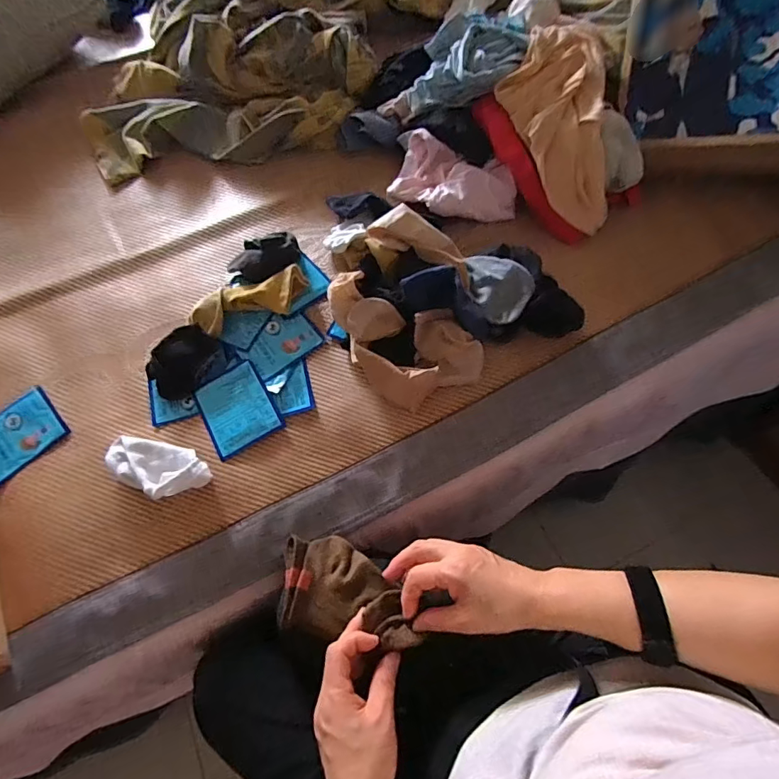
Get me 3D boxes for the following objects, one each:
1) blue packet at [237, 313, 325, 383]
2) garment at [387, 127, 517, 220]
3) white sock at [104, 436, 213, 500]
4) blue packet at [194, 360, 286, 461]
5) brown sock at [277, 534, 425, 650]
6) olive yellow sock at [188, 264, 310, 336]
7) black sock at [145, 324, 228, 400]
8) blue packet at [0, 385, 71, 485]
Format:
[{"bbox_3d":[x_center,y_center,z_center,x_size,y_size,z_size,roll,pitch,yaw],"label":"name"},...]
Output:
[{"bbox_3d":[-0.146,-0.062,0.621,0.096,0.004,0.075,-39,69,-17],"label":"blue packet"},{"bbox_3d":[0.094,-0.308,0.678,0.186,0.047,0.125,13,67,9],"label":"garment"},{"bbox_3d":[-0.273,0.090,0.546,0.123,0.038,0.062,21,69,12],"label":"white sock"},{"bbox_3d":[-0.191,0.023,0.586,0.085,0.008,0.104,-29,67,-9],"label":"blue packet"},{"bbox_3d":[-0.042,0.203,0.469,0.139,0.046,0.097,5,66,6],"label":"brown sock"},{"bbox_3d":[-0.188,-0.116,0.629,0.158,0.033,0.055,-18,66,-5],"label":"olive yellow sock"},{"bbox_3d":[-0.263,-0.036,0.599,0.093,0.035,0.068,-39,69,-14],"label":"black sock"},{"bbox_3d":[-0.468,0.057,0.584,0.104,0.010,0.093,-42,70,-14],"label":"blue packet"}]

